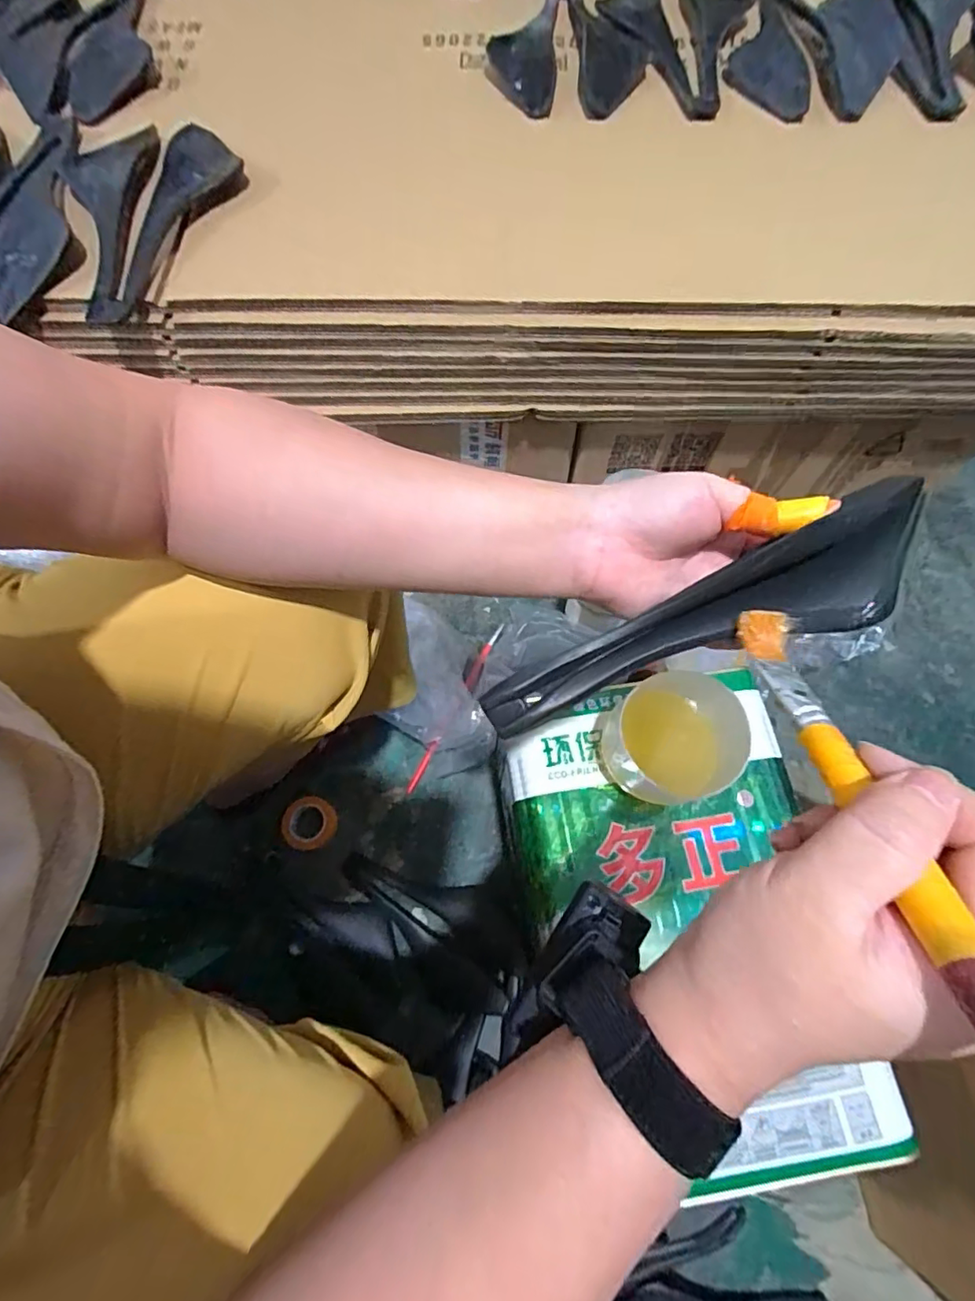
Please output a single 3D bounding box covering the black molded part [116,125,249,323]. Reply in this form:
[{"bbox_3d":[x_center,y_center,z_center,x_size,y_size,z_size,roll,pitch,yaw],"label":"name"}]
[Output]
[{"bbox_3d":[-0.238,-0.348,0.447,0.062,0.035,0.206,3,68,2],"label":"black molded part"}]

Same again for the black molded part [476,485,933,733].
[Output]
[{"bbox_3d":[0.097,-0.008,0.271,0.212,0.017,0.051,-26,67,15],"label":"black molded part"}]

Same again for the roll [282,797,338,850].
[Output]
[{"bbox_3d":[-0.213,0.209,0.675,0.064,0.026,0.060,-1,67,2],"label":"roll"}]

